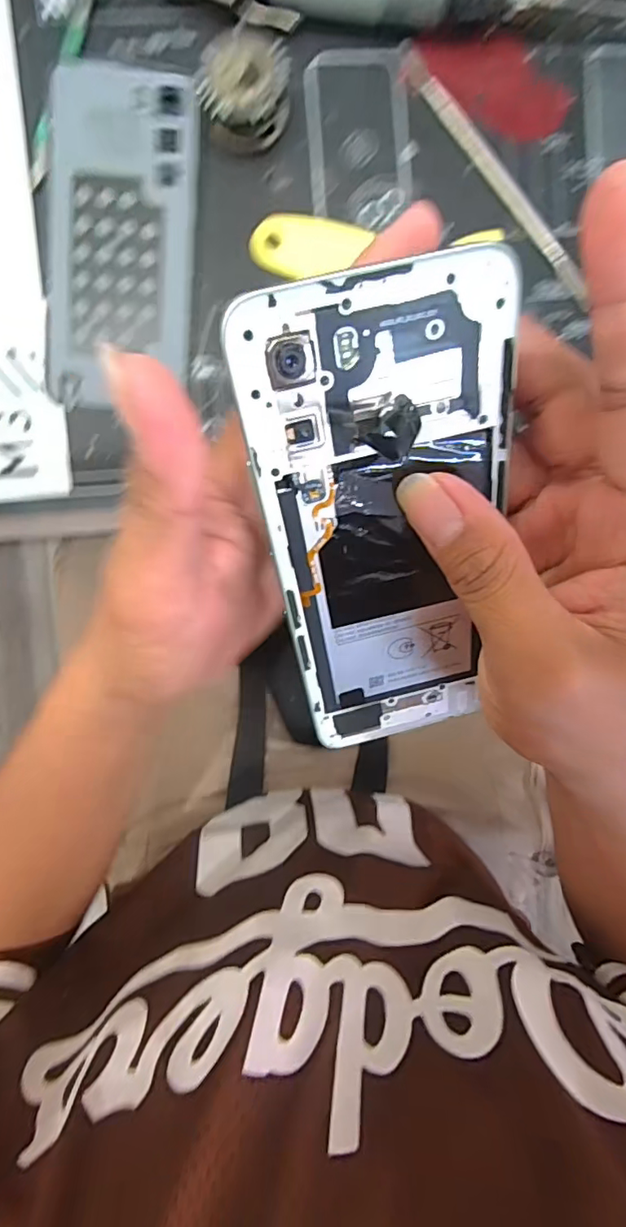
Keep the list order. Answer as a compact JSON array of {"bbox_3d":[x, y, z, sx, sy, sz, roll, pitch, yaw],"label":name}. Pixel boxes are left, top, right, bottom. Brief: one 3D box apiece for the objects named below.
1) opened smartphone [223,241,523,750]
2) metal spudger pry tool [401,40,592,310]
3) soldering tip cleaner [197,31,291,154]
[{"bbox_3d":[0.024,-0.016,0.171,0.073,0.010,0.161,-8,126,-2],"label":"opened smartphone"},{"bbox_3d":[0.094,-0.222,0.269,0.009,0.005,0.151,-41,95,1],"label":"metal spudger pry tool"},{"bbox_3d":[-0.032,-0.247,0.252,0.041,0.023,0.037,2,94,-3],"label":"soldering tip cleaner"}]

